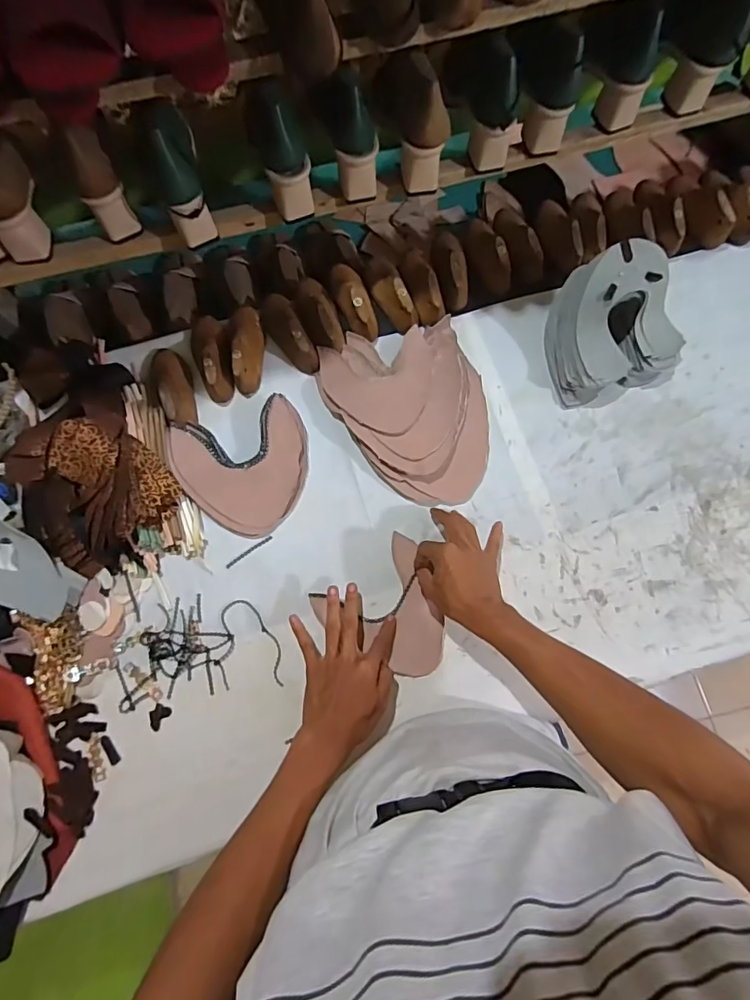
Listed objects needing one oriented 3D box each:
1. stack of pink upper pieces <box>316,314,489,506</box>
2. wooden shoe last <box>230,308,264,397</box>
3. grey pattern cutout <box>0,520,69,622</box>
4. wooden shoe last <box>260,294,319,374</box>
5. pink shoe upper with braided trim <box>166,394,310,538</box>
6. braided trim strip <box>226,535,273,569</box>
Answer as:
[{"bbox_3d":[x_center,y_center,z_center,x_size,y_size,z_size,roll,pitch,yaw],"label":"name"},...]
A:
[{"bbox_3d":[0.044,-0.124,0.681,0.214,0.040,0.263,-10,76,-2],"label":"stack of pink upper pieces"},{"bbox_3d":[-0.188,-0.227,0.711,0.046,0.056,0.140,-8,76,-1],"label":"wooden shoe last"},{"bbox_3d":[-0.448,0.081,0.586,0.163,0.021,0.078,39,61,-11],"label":"grey pattern cutout"},{"bbox_3d":[-0.129,-0.250,0.712,0.051,0.056,0.138,-28,77,-6],"label":"wooden shoe last"},{"bbox_3d":[-0.175,-0.043,0.662,0.173,0.053,0.170,-17,77,-3],"label":"pink shoe upper with braided trim"},{"bbox_3d":[-0.170,0.070,0.659,0.072,0.004,0.008,-35,78,-7],"label":"braided trim strip"}]

